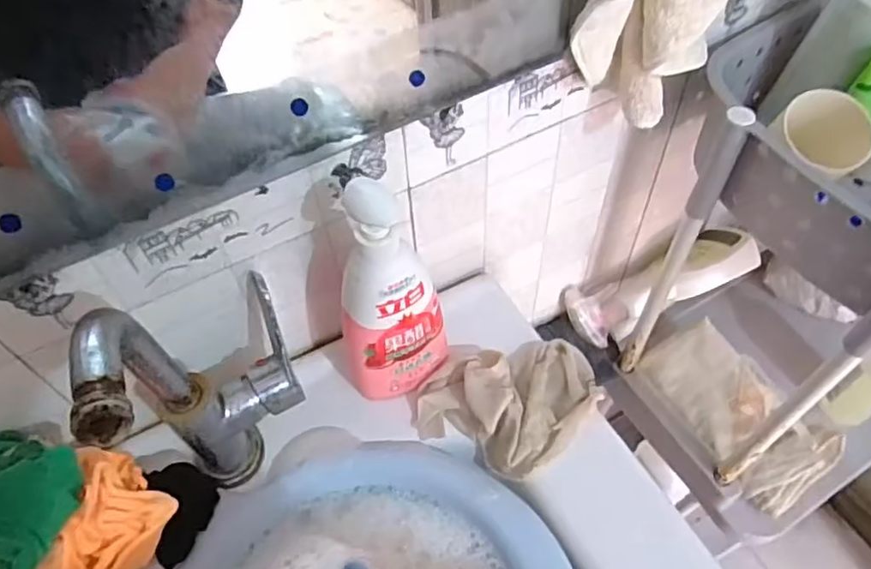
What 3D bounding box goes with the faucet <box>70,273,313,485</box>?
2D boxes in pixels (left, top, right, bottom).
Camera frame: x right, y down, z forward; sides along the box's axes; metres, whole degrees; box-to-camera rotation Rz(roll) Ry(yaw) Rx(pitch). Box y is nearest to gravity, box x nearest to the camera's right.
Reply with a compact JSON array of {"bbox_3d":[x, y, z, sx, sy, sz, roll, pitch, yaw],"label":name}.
[{"bbox_3d":[-0.136,0.085,0.414,0.106,0.248,0.104,-27,55,-18],"label":"faucet"}]

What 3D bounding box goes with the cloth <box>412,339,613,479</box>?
[{"bbox_3d":[0.065,0.099,0.533,0.161,0.047,0.114,-16,54,-9],"label":"cloth"}]

